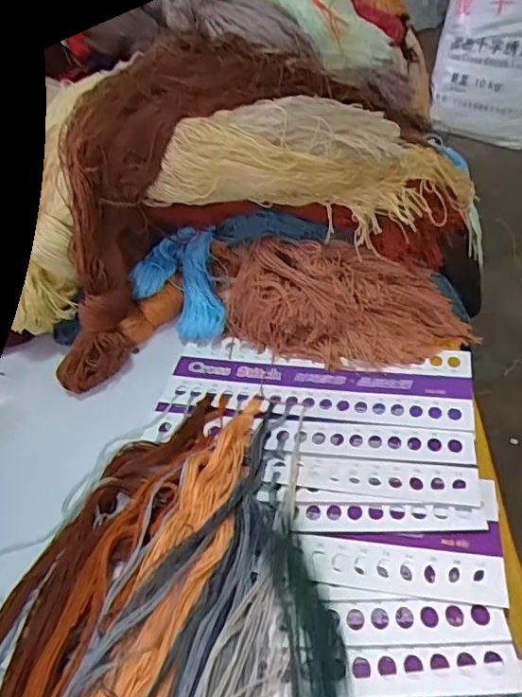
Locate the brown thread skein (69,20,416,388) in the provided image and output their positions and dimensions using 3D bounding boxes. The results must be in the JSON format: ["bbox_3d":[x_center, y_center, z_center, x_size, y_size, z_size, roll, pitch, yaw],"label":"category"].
[{"bbox_3d":[-0.076,-0.136,0.449,0.365,0.149,0.091,-51,52,1],"label":"brown thread skein"}]

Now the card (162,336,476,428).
[{"bbox_3d":[0.042,0.026,0.436,0.236,0.005,0.076,3,44,14],"label":"card"}]

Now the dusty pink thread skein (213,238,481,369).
[{"bbox_3d":[0.059,-0.040,0.455,0.222,0.069,0.080,5,45,16],"label":"dusty pink thread skein"}]

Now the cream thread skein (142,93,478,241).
[{"bbox_3d":[0.044,-0.148,0.437,0.264,0.089,0.053,-5,43,8],"label":"cream thread skein"}]

